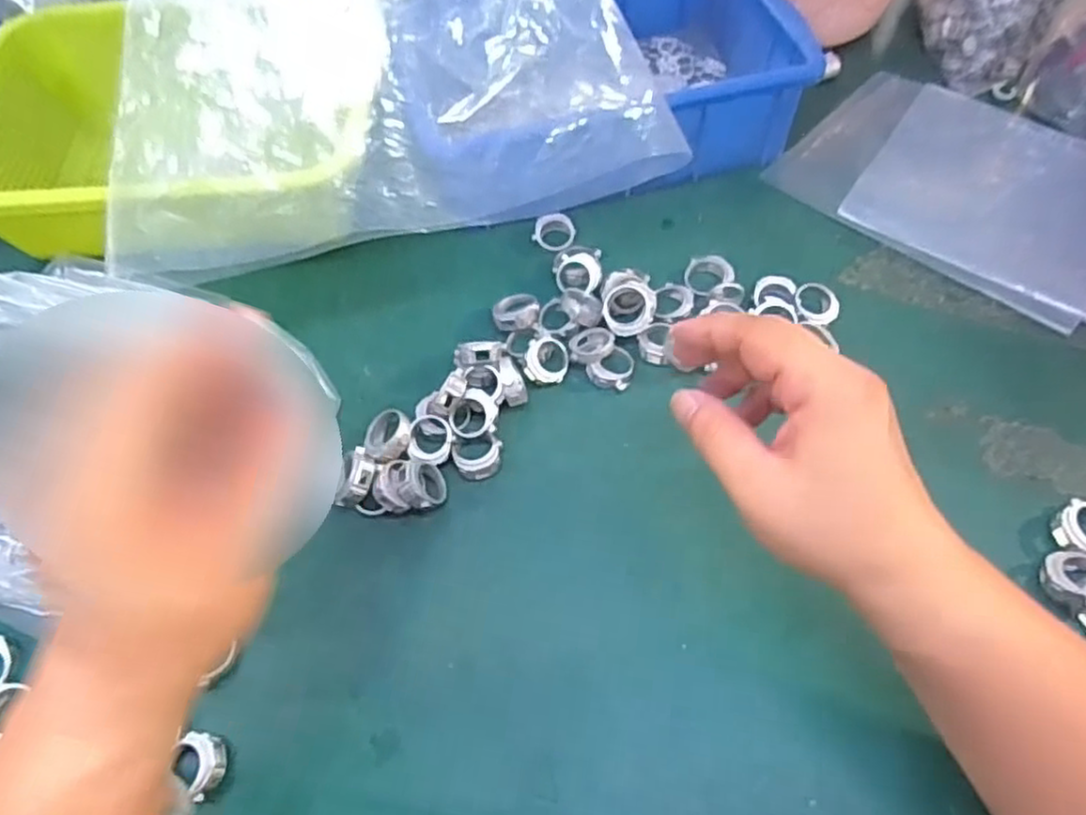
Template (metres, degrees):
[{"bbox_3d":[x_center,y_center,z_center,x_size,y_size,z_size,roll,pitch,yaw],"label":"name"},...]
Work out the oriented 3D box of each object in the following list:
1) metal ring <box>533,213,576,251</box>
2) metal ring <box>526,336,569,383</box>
[{"bbox_3d":[0.008,-0.112,0.441,0.024,0.011,0.024,-1,59,2],"label":"metal ring"},{"bbox_3d":[0.002,-0.026,0.385,0.024,0.006,0.026,19,81,-13],"label":"metal ring"}]

